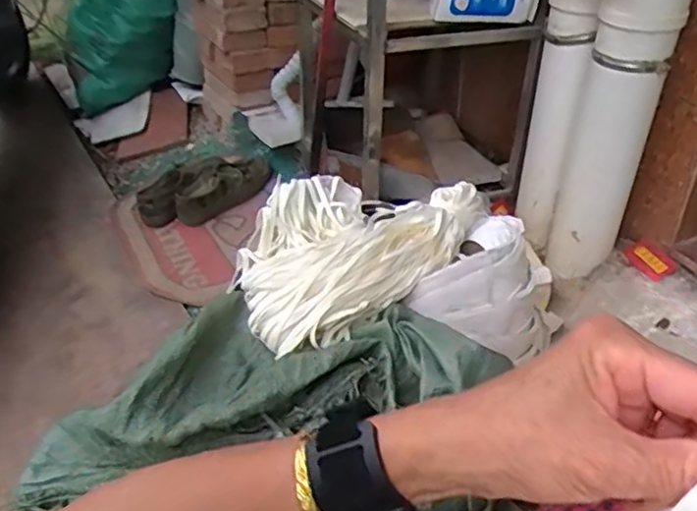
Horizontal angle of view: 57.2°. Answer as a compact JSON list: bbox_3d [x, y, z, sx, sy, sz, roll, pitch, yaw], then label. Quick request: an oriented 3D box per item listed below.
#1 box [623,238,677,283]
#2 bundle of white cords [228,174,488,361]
[{"bbox_3d":[0.518,0.008,1.099,0.049,0.005,0.092,-31,43,-1],"label":"box"},{"bbox_3d":[0.020,-0.031,0.864,0.389,0.093,0.211,-31,46,-32],"label":"bundle of white cords"}]

